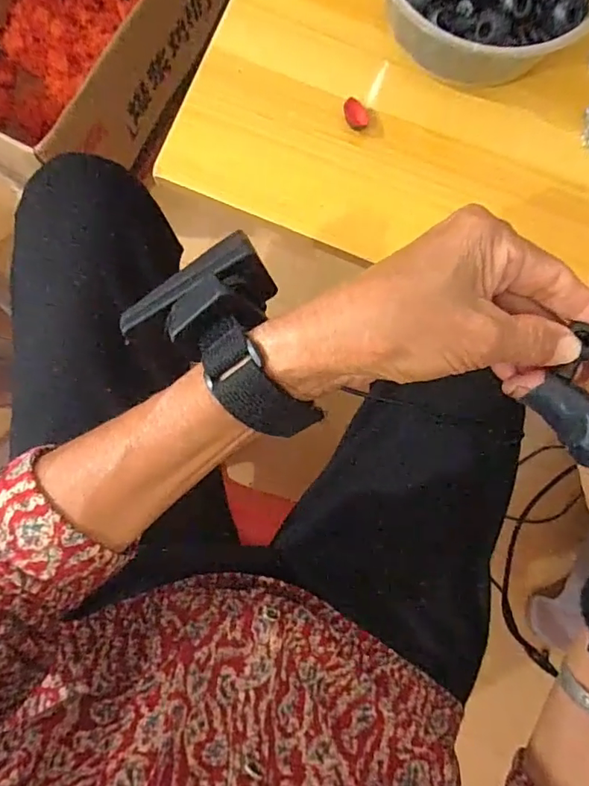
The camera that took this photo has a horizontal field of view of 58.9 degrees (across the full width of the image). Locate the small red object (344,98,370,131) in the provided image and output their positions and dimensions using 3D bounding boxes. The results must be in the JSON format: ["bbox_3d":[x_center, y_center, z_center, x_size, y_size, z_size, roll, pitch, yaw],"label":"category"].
[{"bbox_3d":[0.039,-0.177,0.331,0.013,0.006,0.020,-24,86,-3],"label":"small red object"}]

